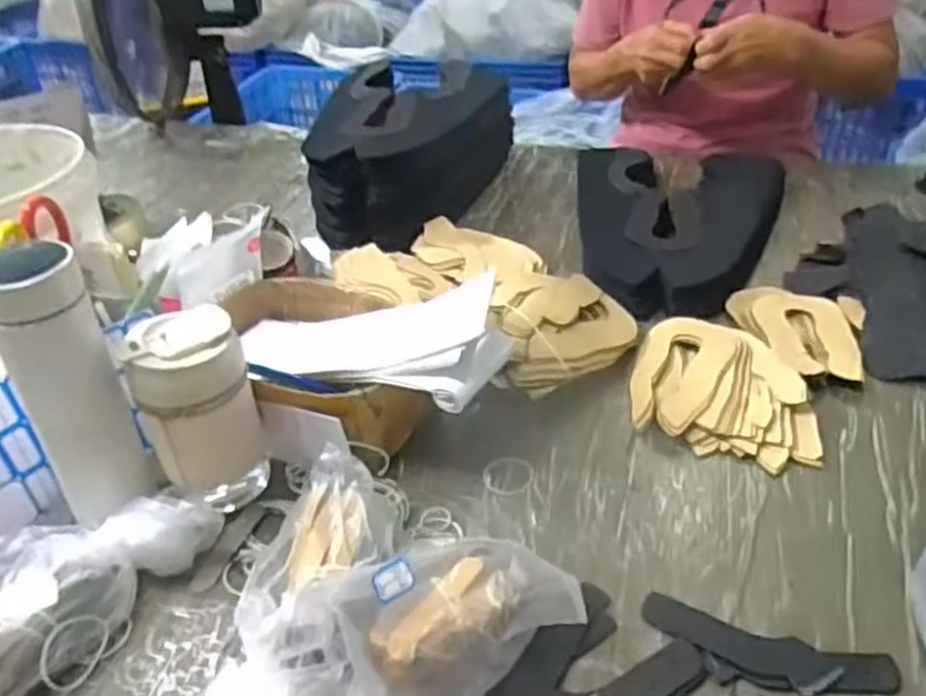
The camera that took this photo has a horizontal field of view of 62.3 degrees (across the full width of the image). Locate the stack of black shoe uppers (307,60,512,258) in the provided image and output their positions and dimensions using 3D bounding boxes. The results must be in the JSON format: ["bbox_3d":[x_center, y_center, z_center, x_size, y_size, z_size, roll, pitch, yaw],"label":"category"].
[{"bbox_3d":[-0.084,-0.256,0.993,0.201,0.122,0.308,12,39,20],"label":"stack of black shoe uppers"}]

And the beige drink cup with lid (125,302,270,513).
[{"bbox_3d":[-0.197,0.055,0.588,0.076,0.154,0.074,-3,36,2],"label":"beige drink cup with lid"}]

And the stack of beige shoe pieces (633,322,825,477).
[{"bbox_3d":[0.235,0.037,0.690,0.155,0.034,0.150,9,38,17],"label":"stack of beige shoe pieces"}]

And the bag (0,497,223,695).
[{"bbox_3d":[-0.287,0.164,0.535,0.218,0.067,0.114,-29,43,-31],"label":"bag"}]

